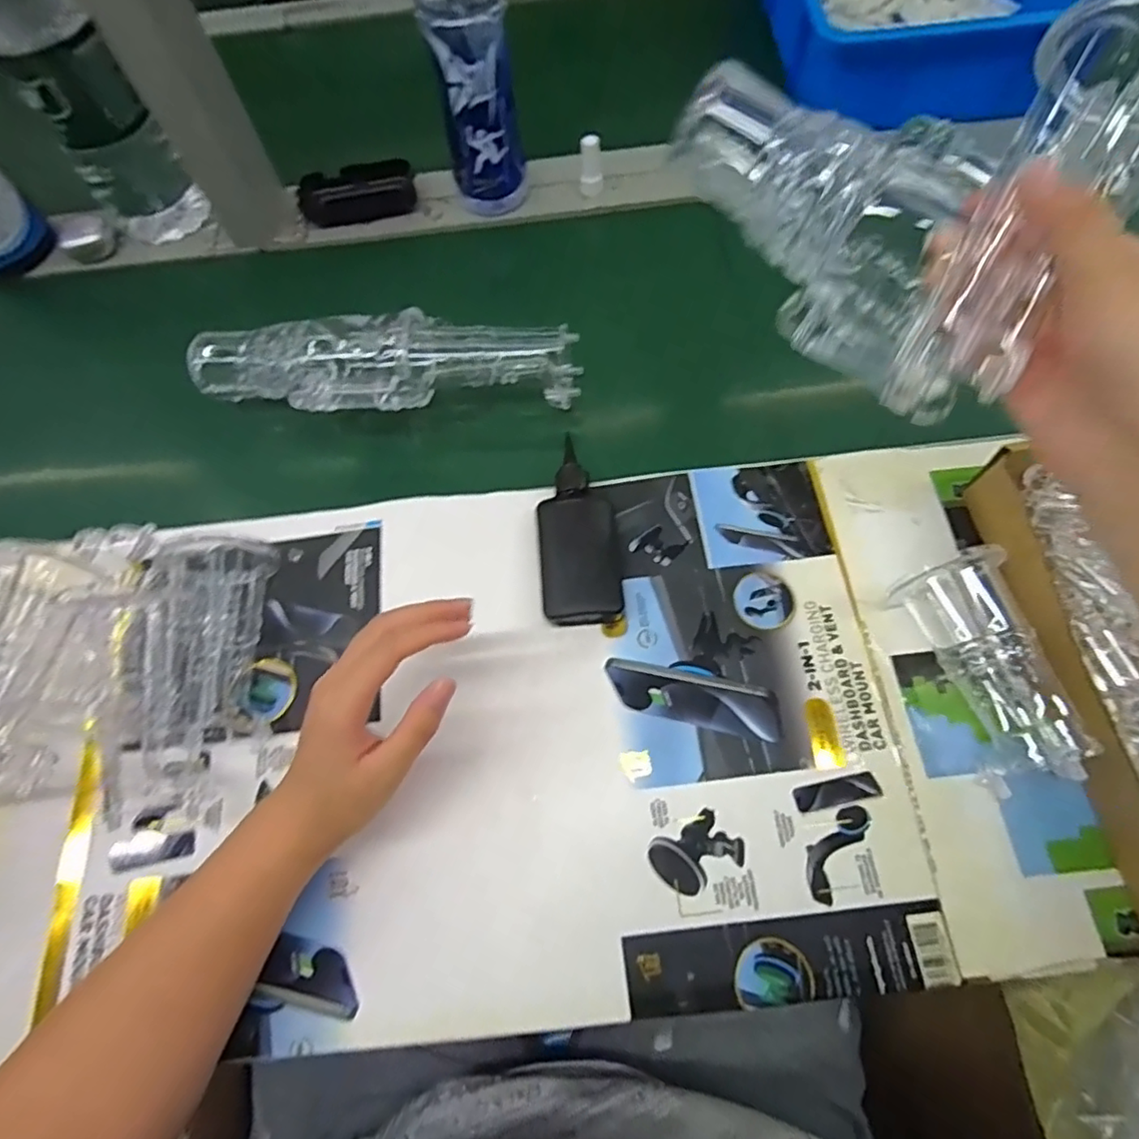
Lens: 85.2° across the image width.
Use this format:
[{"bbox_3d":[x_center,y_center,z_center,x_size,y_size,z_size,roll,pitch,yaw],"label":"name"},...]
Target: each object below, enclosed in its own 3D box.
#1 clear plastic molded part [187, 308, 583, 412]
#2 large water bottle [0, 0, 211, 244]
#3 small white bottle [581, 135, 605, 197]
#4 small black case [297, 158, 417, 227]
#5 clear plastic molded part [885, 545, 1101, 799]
[{"bbox_3d":[-0.145,-0.154,0.481,0.293,0.060,0.088,3,68,4],"label":"clear plastic molded part"},{"bbox_3d":[-0.394,-0.394,0.473,0.085,0.327,0.081,-39,71,-13],"label":"large water bottle"},{"bbox_3d":[0.022,-0.378,0.582,0.021,0.051,0.016,2,67,4],"label":"small white bottle"},{"bbox_3d":[-0.204,-0.368,0.604,0.106,0.033,0.048,-6,67,0],"label":"small black case"},{"bbox_3d":[0.257,0.061,0.378,0.063,0.052,0.128,-20,68,-5],"label":"clear plastic molded part"}]

